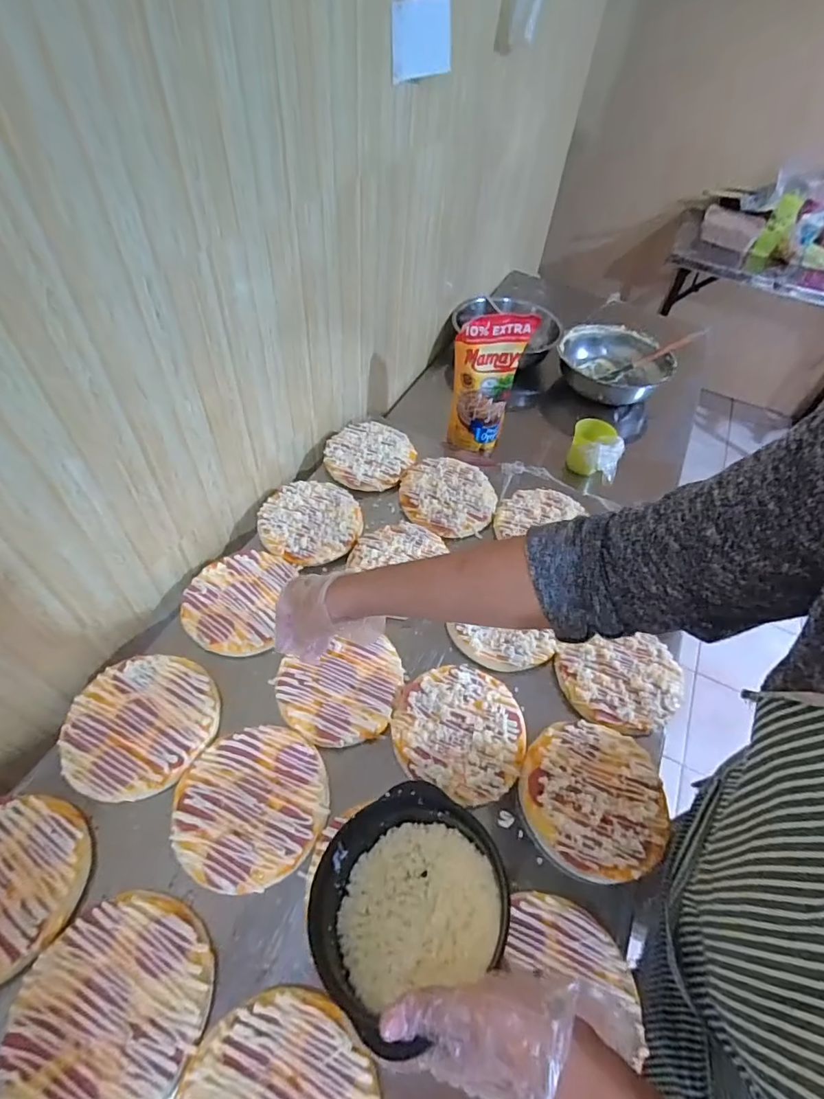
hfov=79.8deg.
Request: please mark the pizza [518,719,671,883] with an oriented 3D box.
[{"bbox_3d":[0.192,0.254,0.516,0.142,0.007,0.150,2,51,-3],"label":"pizza"}]

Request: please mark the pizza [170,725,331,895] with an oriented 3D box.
[{"bbox_3d":[-0.160,0.254,0.498,0.148,0.014,0.142,2,51,-3],"label":"pizza"}]

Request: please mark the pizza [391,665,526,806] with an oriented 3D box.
[{"bbox_3d":[0.053,0.199,0.556,0.146,0.011,0.140,22,53,12],"label":"pizza"}]

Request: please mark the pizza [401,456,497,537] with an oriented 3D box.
[{"bbox_3d":[0.054,-0.085,0.775,0.142,0.023,0.144,2,51,-3],"label":"pizza"}]

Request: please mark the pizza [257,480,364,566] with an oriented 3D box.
[{"bbox_3d":[-0.148,-0.043,0.722,0.143,0.020,0.140,-1,52,-6],"label":"pizza"}]

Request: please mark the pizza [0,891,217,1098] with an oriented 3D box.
[{"bbox_3d":[-0.240,0.364,0.394,0.146,0.006,0.141,9,51,2],"label":"pizza"}]

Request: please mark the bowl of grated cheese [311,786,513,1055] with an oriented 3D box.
[{"bbox_3d":[-0.006,0.265,0.378,0.141,0.073,0.131,2,51,-3],"label":"bowl of grated cheese"}]

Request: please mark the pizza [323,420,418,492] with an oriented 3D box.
[{"bbox_3d":[-0.069,-0.159,0.825,0.138,0.024,0.138,2,51,-3],"label":"pizza"}]

